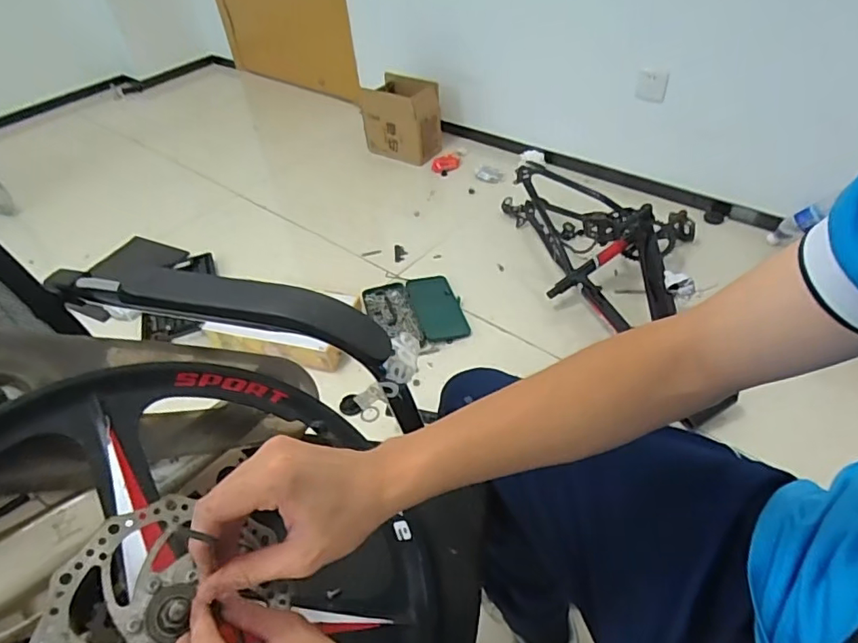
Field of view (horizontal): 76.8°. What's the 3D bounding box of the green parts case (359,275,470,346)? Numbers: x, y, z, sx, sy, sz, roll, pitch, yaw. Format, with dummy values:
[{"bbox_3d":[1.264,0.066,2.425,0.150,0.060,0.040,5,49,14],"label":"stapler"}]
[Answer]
[{"bbox_3d":[-0.035,-0.026,1.433,0.241,0.033,0.253,-16,44,-11],"label":"green parts case"}]

